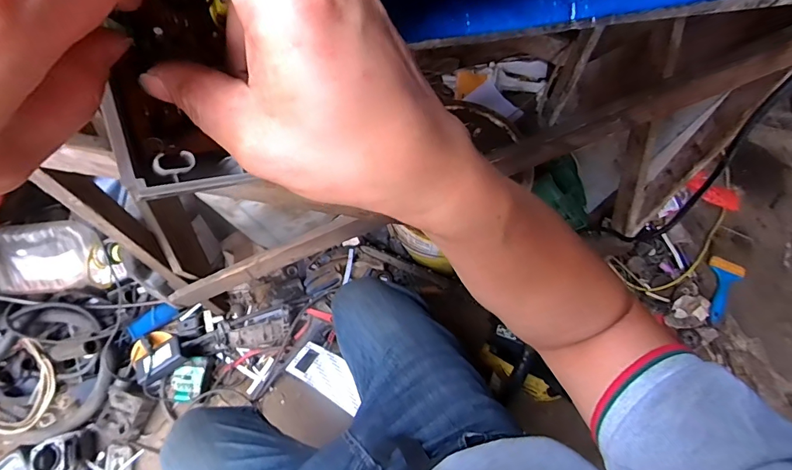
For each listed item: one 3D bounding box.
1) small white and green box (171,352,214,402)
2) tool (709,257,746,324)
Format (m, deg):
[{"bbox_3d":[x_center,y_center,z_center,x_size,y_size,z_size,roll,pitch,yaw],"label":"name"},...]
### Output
[{"bbox_3d":[-0.450,0.314,0.935,0.069,0.041,0.098,1,67,-1],"label":"small white and green box"},{"bbox_3d":[0.735,0.127,0.947,0.067,0.018,0.145,14,86,4],"label":"tool"}]

